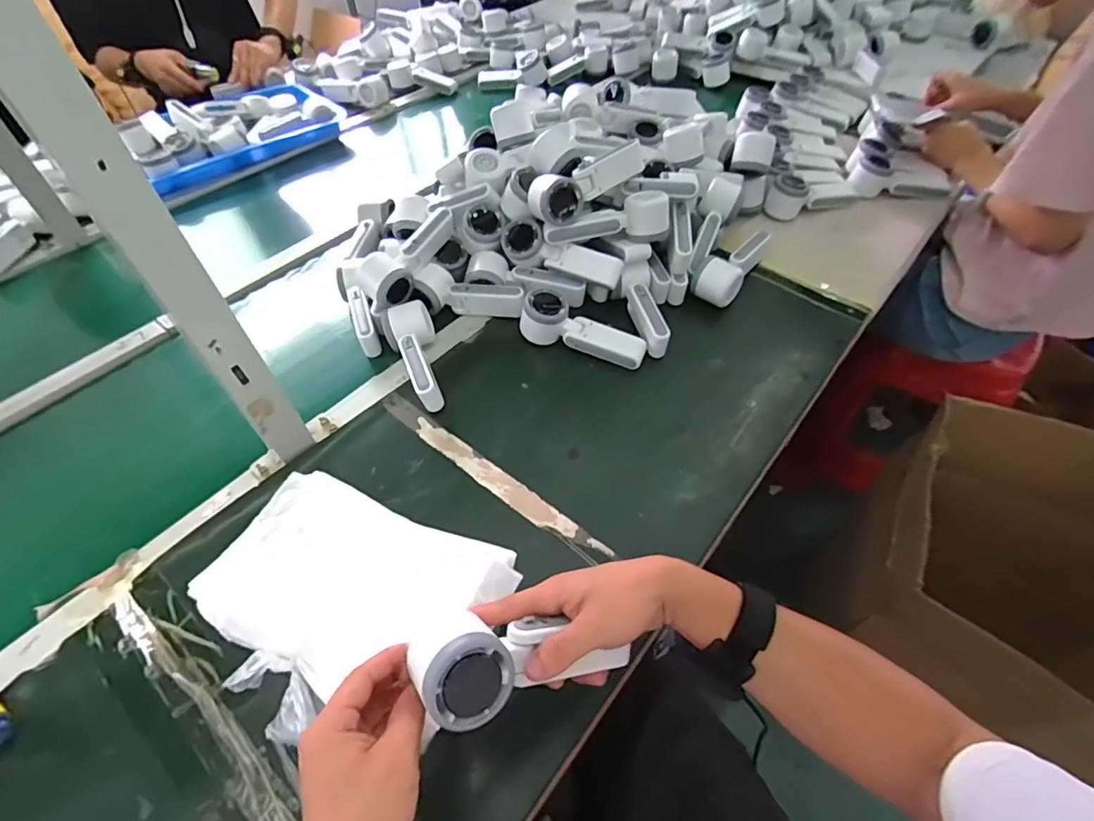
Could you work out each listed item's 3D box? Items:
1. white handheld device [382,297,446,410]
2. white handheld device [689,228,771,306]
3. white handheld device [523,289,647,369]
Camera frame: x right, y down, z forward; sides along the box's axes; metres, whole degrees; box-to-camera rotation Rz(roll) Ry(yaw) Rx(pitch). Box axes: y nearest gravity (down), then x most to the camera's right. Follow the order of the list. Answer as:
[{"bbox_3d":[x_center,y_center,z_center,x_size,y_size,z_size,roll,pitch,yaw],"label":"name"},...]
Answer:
[{"bbox_3d":[-0.161,-0.068,0.660,0.062,0.055,0.151,-17,53,-12],"label":"white handheld device"},{"bbox_3d":[0.267,-0.205,0.766,0.063,0.057,0.162,31,59,23],"label":"white handheld device"},{"bbox_3d":[0.046,-0.106,0.677,0.164,0.058,0.049,15,54,13],"label":"white handheld device"}]

